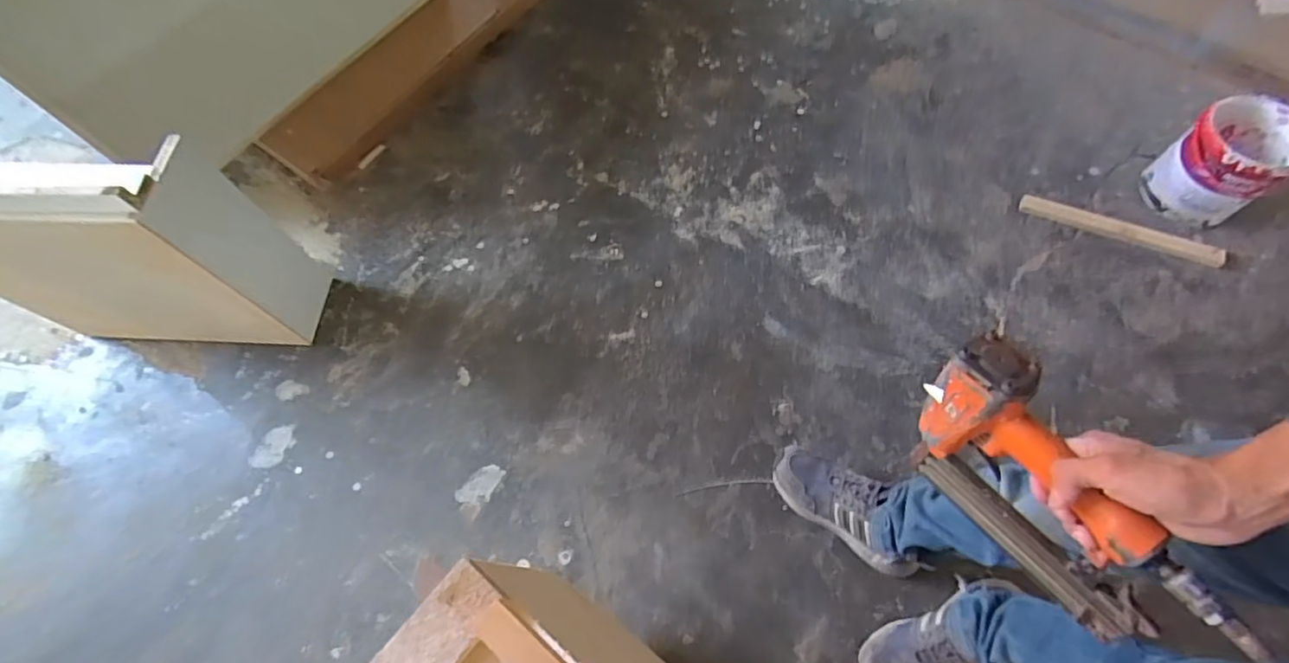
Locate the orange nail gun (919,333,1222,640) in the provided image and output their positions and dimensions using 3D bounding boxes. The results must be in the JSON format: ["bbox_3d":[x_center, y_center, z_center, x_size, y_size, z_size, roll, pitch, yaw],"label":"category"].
[{"bbox_3d":[0.330,0.138,0.508,0.071,0.130,0.247,-23,67,-8],"label":"orange nail gun"}]

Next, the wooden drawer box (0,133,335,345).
[{"bbox_3d":[-0.921,-0.150,1.063,0.520,0.468,0.160,2,65,3],"label":"wooden drawer box"}]

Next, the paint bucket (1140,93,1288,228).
[{"bbox_3d":[1.125,-0.321,1.166,0.192,0.196,0.176,-1,65,2],"label":"paint bucket"}]

